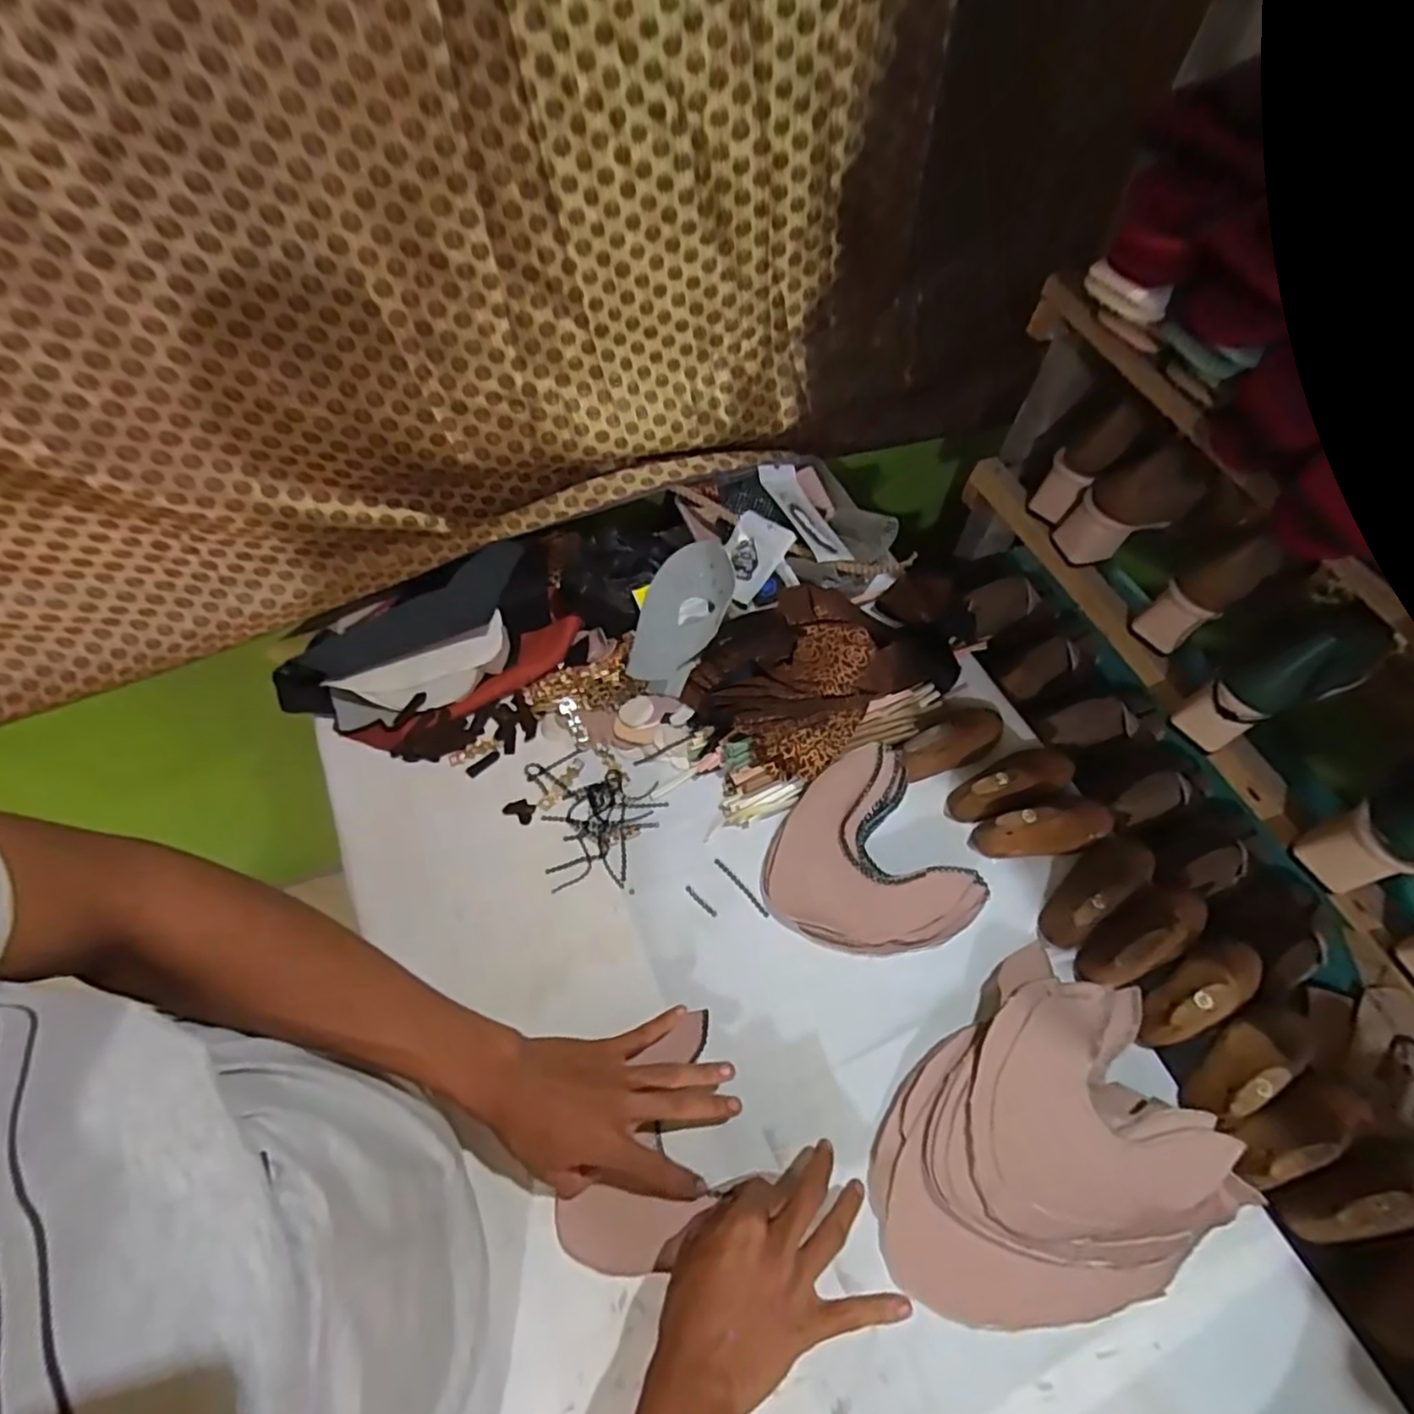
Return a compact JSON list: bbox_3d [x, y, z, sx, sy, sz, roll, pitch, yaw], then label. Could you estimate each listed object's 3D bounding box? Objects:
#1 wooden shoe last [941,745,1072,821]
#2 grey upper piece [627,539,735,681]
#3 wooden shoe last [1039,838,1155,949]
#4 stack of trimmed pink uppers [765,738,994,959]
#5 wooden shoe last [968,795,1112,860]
[{"bbox_3d":[0.308,0.072,0.659,0.135,0.058,0.051,-23,63,-14],"label":"wooden shoe last"},{"bbox_3d":[-0.025,-0.099,0.709,0.082,0.016,0.164,22,82,2],"label":"grey upper piece"},{"bbox_3d":[0.359,0.162,0.608,0.138,0.049,0.051,-34,66,-19],"label":"wooden shoe last"},{"bbox_3d":[0.142,0.141,0.610,0.176,0.060,0.173,-21,62,-13],"label":"stack of trimmed pink uppers"},{"bbox_3d":[0.327,0.110,0.635,0.137,0.056,0.049,-9,60,-7],"label":"wooden shoe last"}]

